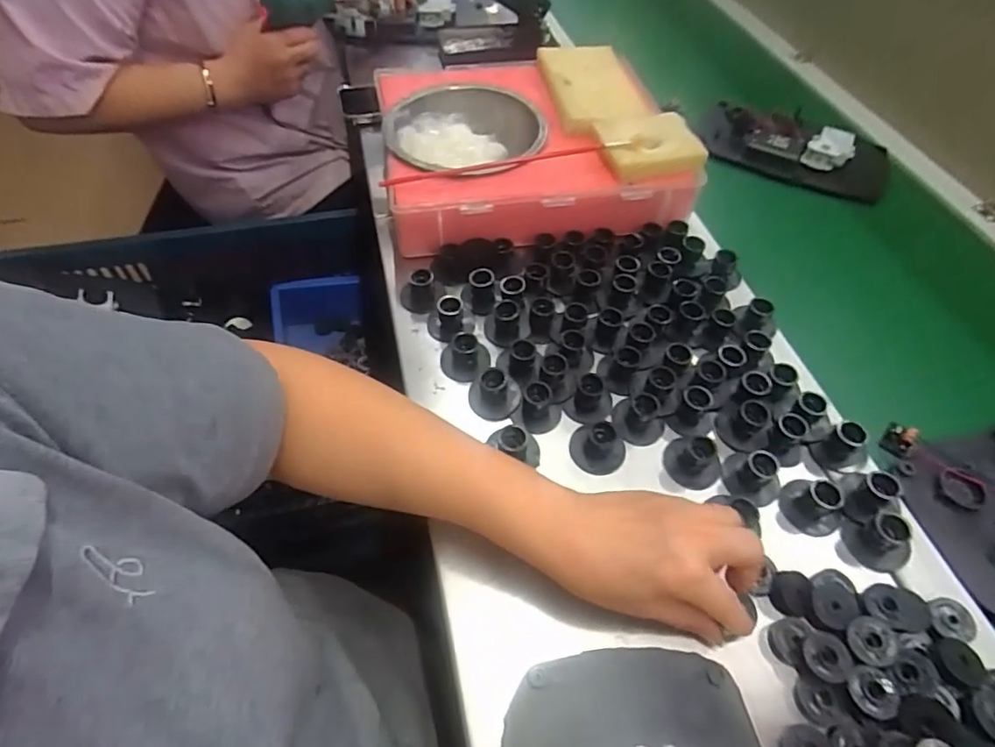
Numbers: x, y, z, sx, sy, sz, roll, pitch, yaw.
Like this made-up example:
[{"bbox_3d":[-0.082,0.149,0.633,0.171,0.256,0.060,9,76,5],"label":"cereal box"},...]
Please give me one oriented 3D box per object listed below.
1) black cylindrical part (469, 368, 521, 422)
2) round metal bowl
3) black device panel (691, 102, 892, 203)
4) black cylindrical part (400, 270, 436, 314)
[{"bbox_3d":[-0.002,0.017,0.428,0.040,0.037,0.032,7,54,3],"label":"black cylindrical part"},{"bbox_3d":[-0.034,-0.244,0.556,0.160,0.048,0.159,1,54,-2],"label":"round metal bowl"},{"bbox_3d":[0.358,-0.268,0.643,0.218,0.043,0.112,20,56,12],"label":"black device panel"},{"bbox_3d":[-0.072,-0.074,0.485,0.031,0.026,0.035,-5,55,-6],"label":"black cylindrical part"}]

